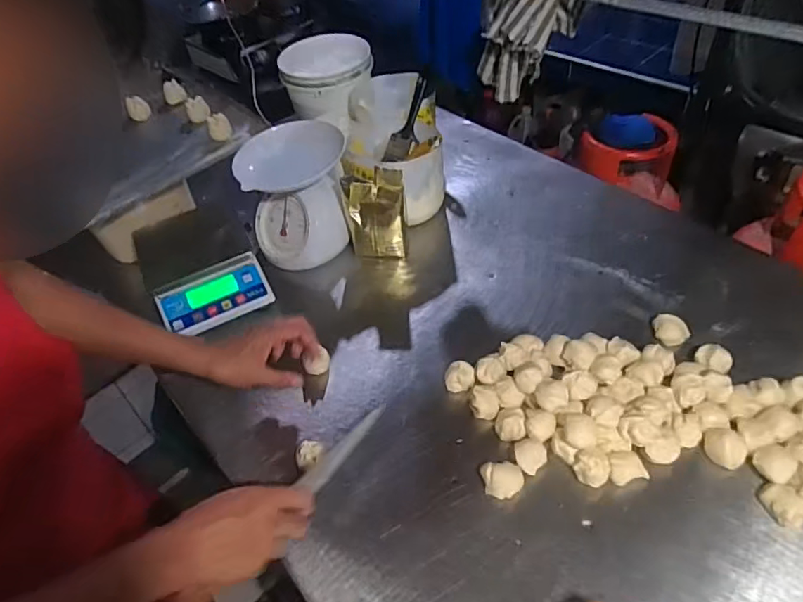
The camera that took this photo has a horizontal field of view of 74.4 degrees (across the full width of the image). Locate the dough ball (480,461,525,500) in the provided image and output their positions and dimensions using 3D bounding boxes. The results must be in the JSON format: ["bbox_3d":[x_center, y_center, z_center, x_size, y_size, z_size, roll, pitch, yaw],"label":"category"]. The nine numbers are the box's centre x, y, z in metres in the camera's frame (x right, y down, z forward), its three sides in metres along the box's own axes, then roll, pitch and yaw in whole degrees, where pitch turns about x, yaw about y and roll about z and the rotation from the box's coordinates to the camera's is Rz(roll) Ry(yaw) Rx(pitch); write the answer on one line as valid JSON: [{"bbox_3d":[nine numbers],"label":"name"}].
[{"bbox_3d":[0.127,0.224,0.659,0.048,0.028,0.041,-14,48,-4],"label":"dough ball"}]

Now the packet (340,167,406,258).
[{"bbox_3d":[-0.041,-0.147,0.910,0.099,0.158,0.042,-11,48,-2],"label":"packet"}]

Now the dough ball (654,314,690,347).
[{"bbox_3d":[0.394,0.040,0.773,0.048,0.032,0.044,-4,48,5],"label":"dough ball"}]

